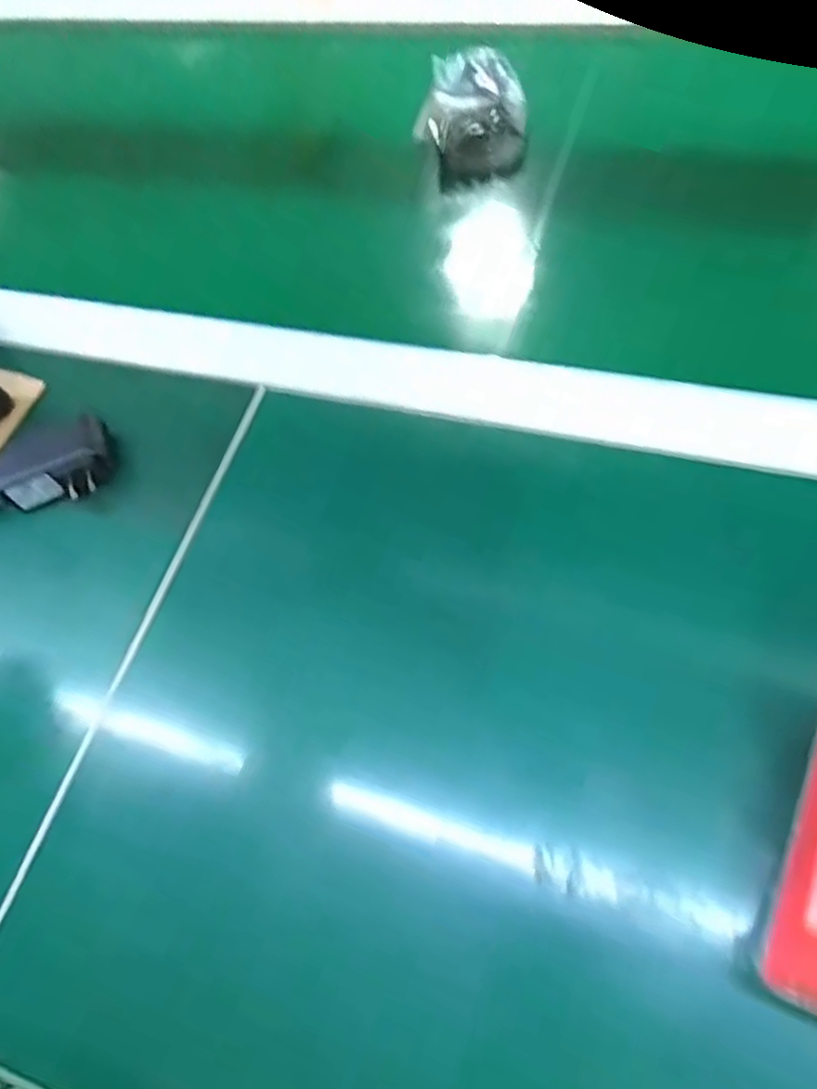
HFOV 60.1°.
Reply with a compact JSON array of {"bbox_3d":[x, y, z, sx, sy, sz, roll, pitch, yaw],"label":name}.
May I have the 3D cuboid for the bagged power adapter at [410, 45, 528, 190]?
[{"bbox_3d":[0.055,-0.354,0.595,0.084,0.067,0.108,3,57,6],"label":"bagged power adapter"}]

